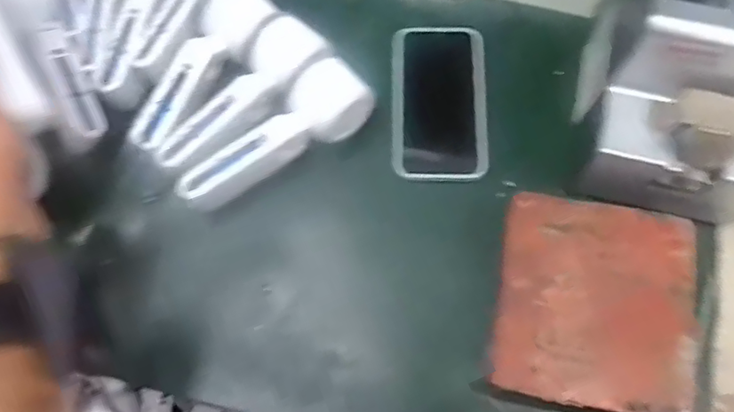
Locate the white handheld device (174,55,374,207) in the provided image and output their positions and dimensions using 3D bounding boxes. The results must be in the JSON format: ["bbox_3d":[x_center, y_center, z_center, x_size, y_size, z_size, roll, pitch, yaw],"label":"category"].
[{"bbox_3d":[-0.072,-0.050,0.459,0.169,0.052,0.052,-37,74,-13],"label":"white handheld device"}]

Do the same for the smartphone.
[{"bbox_3d":[0.062,-0.090,0.487,0.081,0.014,0.147,2,69,1],"label":"smartphone"}]

